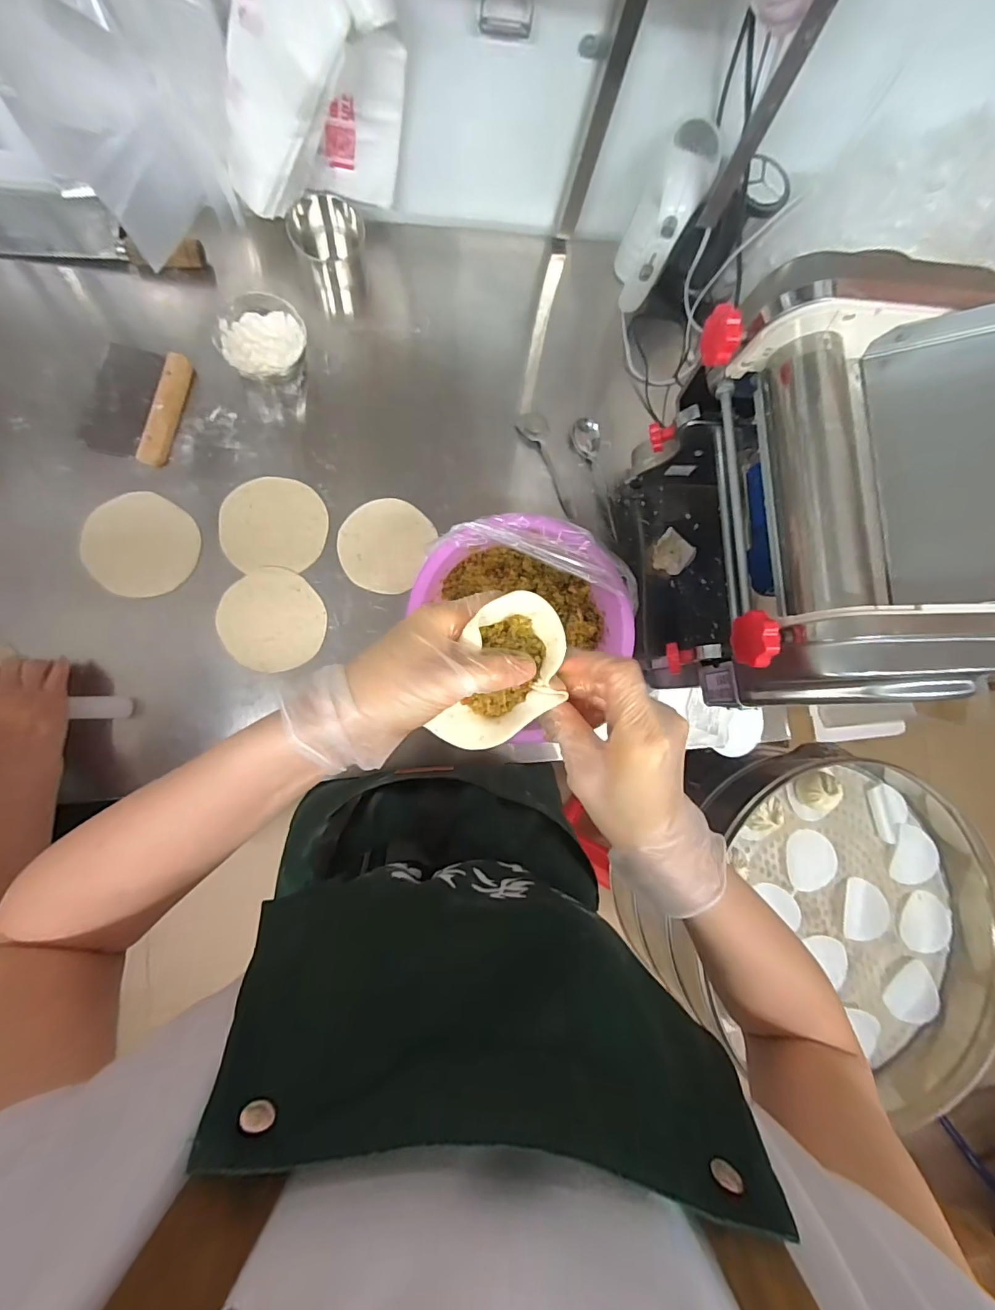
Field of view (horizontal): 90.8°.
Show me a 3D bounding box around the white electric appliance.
[{"bbox_3d":[0.223,-0.595,0.682,0.075,0.163,0.128,22,82,-5],"label":"white electric appliance"}]

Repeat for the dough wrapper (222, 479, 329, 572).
[{"bbox_3d":[-0.296,-0.174,0.651,0.131,0.005,0.122,-1,84,-7],"label":"dough wrapper"}]

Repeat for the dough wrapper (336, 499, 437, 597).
[{"bbox_3d":[-0.154,-0.152,0.667,0.116,0.006,0.126,1,84,-7],"label":"dough wrapper"}]

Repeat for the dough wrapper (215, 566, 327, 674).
[{"bbox_3d":[-0.293,-0.045,0.643,0.125,0.007,0.134,1,84,-7],"label":"dough wrapper"}]

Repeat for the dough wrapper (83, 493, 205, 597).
[{"bbox_3d":[-0.448,-0.138,0.619,0.120,0.005,0.126,-1,94,-14],"label":"dough wrapper"}]

